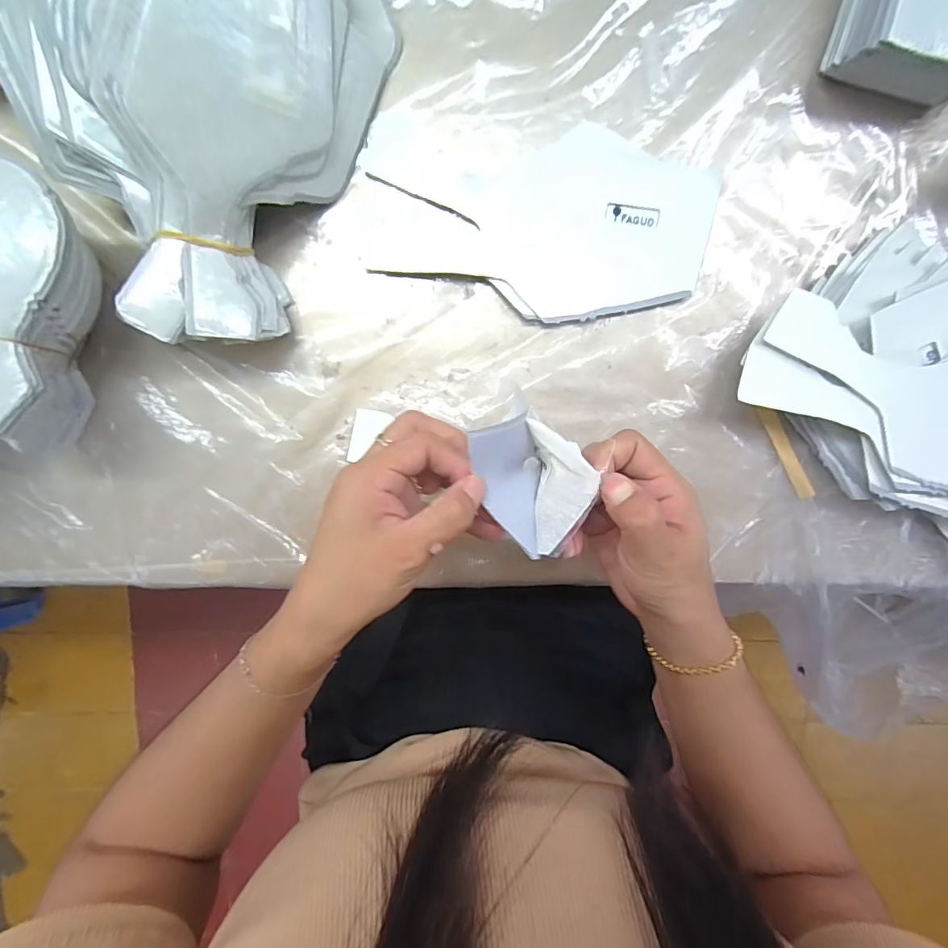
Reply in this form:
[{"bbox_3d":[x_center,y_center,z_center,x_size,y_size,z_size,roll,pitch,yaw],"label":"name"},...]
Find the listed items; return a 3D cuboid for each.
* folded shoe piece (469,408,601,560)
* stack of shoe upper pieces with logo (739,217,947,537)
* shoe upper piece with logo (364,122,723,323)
[{"bbox_3d":[0.029,0.002,0.247,0.053,0.031,0.066,-44,94,5],"label":"folded shoe piece"},{"bbox_3d":[0.311,-0.047,0.304,0.260,0.034,0.156,33,96,-2],"label":"stack of shoe upper pieces with logo"},{"bbox_3d":[0.040,-0.167,0.310,0.221,0.006,0.114,10,96,0],"label":"shoe upper piece with logo"}]

